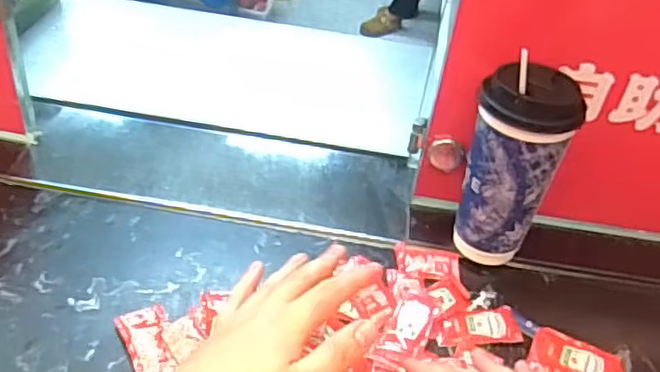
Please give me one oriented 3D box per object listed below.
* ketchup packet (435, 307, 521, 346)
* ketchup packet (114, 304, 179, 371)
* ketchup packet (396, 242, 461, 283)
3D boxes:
[{"bbox_3d":[0.130,0.124,0.580,0.077,0.004,0.035,-2,40,-12],"label":"ketchup packet"},{"bbox_3d":[-0.148,0.126,0.533,0.038,0.008,0.067,-13,43,-23],"label":"ketchup packet"},{"bbox_3d":[0.094,0.072,0.630,0.062,0.007,0.041,10,39,3],"label":"ketchup packet"}]

